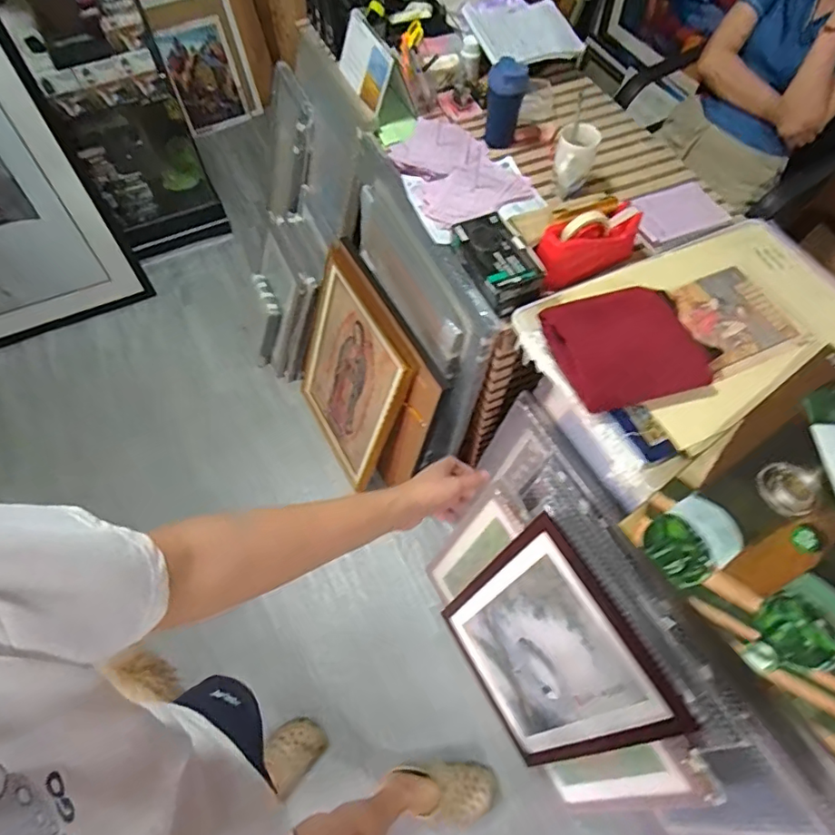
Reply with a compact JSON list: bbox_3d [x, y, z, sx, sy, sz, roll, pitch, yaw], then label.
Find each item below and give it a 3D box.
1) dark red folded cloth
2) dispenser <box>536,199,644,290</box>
[{"bbox_3d":[0.331,-0.115,0.830,0.208,0.069,0.186,-16,63,-9],"label":"dark red folded cloth"},{"bbox_3d":[0.321,-0.327,0.982,0.201,0.122,0.057,-22,64,-12],"label":"dispenser"}]

